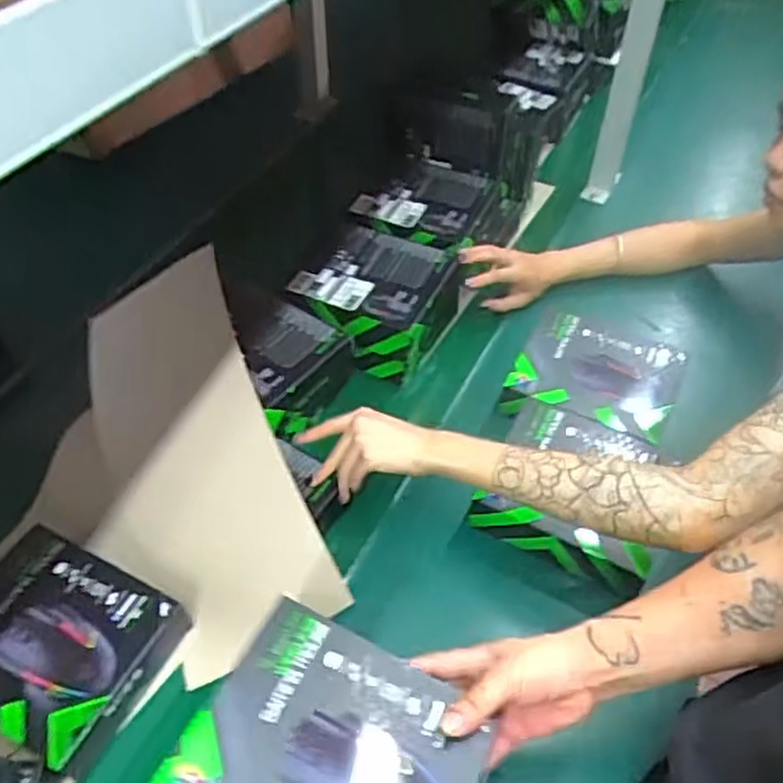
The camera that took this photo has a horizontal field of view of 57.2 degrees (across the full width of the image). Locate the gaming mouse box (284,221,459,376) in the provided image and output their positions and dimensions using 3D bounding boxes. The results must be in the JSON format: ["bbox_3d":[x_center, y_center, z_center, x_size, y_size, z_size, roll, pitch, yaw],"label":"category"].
[{"bbox_3d":[-0.025,-0.122,0.924,0.178,0.082,0.186,17,50,12],"label":"gaming mouse box"}]

